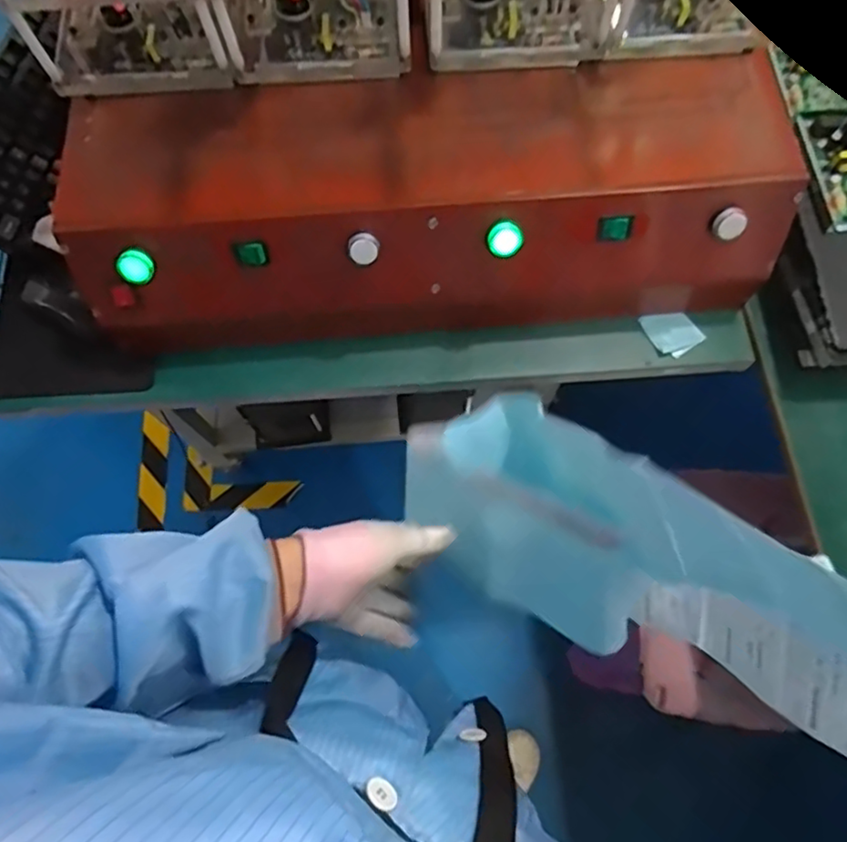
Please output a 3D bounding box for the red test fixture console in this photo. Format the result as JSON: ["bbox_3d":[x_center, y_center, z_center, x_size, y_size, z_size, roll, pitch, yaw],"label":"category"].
[{"bbox_3d":[0.001,-0.203,0.595,0.634,0.144,0.193,-4,70,0],"label":"red test fixture console"}]

